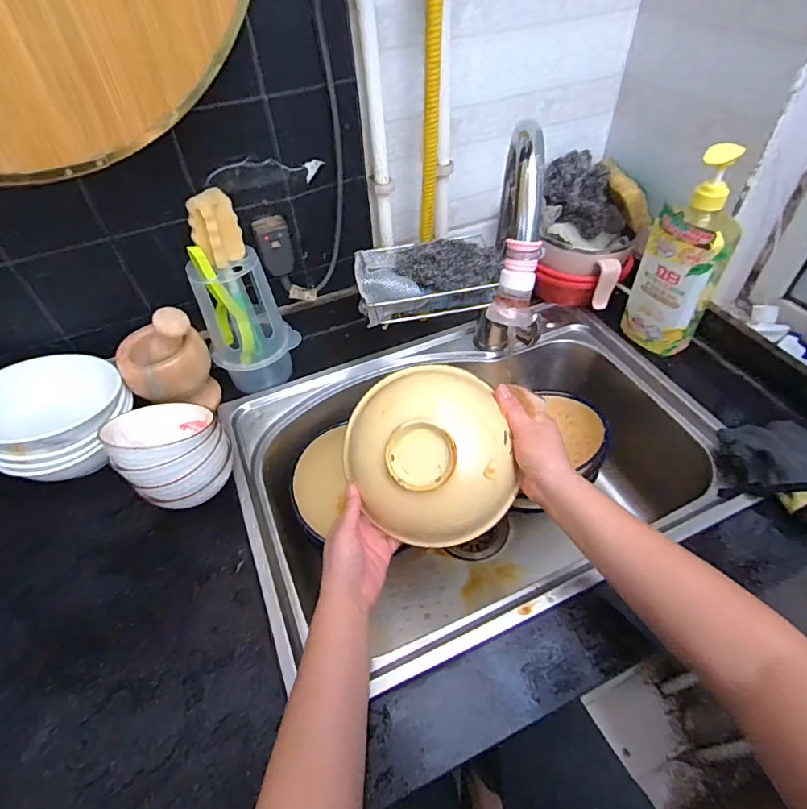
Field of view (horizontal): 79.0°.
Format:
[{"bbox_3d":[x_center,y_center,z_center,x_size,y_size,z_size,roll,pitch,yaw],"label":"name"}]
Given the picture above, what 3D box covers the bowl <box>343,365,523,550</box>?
[{"bbox_3d":[0.018,0.054,0.497,0.181,0.071,0.181,0,89,13],"label":"bowl"}]

